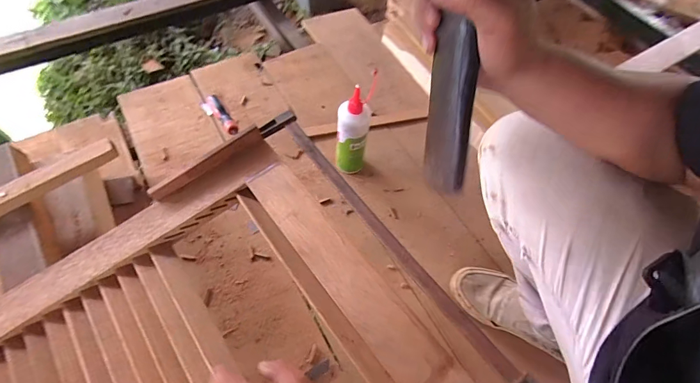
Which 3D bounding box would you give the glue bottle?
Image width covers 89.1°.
[{"bbox_3d":[0.007,-0.128,0.753,0.068,0.267,0.061,4,59,-2],"label":"glue bottle"}]

